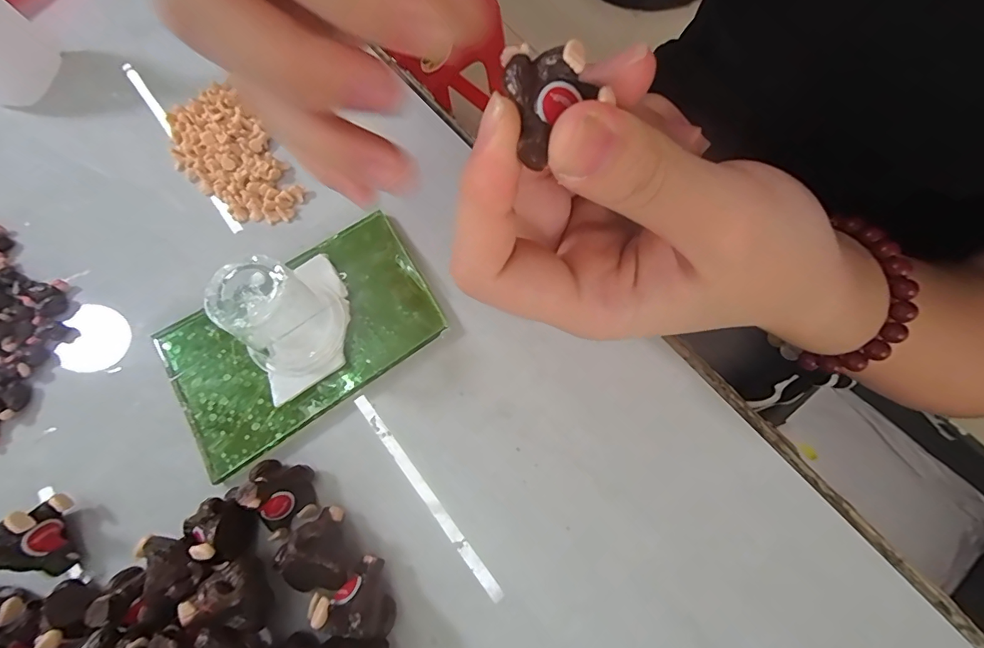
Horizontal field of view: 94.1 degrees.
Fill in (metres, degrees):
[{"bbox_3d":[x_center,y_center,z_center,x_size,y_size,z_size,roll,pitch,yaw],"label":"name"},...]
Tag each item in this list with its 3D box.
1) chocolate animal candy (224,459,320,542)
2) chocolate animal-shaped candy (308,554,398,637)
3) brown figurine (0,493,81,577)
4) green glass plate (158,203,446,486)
[{"bbox_3d":[-0.072,0.057,0.155,0.019,0.023,0.024,-33,71,-9],"label":"chocolate animal candy"},{"bbox_3d":[-0.043,0.087,0.142,0.020,0.020,0.021,-20,69,-5],"label":"chocolate animal-shaped candy"},{"bbox_3d":[-0.153,0.072,0.155,0.016,0.021,0.024,-12,69,-3],"label":"brown figurine"},{"bbox_3d":[-0.075,0.004,0.183,0.103,0.007,0.066,-32,71,-9],"label":"green glass plate"}]

